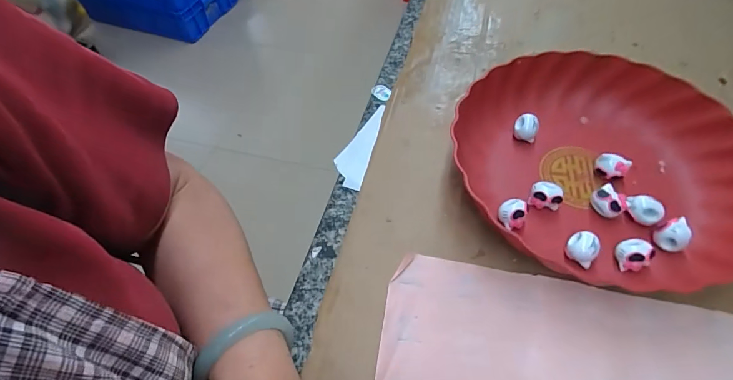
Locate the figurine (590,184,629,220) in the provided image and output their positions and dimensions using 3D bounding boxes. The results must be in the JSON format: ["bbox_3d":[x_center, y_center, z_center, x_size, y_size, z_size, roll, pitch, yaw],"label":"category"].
[{"bbox_3d":[0.207,0.011,0.325,0.022,0.022,0.024,-2,55,3],"label":"figurine"}]

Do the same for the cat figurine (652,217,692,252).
[{"bbox_3d":[0.243,0.036,0.300,0.019,0.022,0.020,-2,55,3],"label":"cat figurine"}]

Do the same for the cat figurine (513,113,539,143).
[{"bbox_3d":[0.157,-0.060,0.374,0.022,0.025,0.017,21,59,18],"label":"cat figurine"}]

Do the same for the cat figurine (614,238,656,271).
[{"bbox_3d":[0.209,0.050,0.296,0.023,0.017,0.021,-2,55,3],"label":"cat figurine"}]

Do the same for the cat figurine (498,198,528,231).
[{"bbox_3d":[0.122,0.022,0.320,0.024,0.023,0.020,-31,59,-17],"label":"cat figurine"}]

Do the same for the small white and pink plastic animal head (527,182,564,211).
[{"bbox_3d":[0.155,0.007,0.330,0.026,0.023,0.016,17,58,15],"label":"small white and pink plastic animal head"}]

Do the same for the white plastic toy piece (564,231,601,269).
[{"bbox_3d":[0.171,0.048,0.302,0.023,0.020,0.023,-2,55,3],"label":"white plastic toy piece"}]

